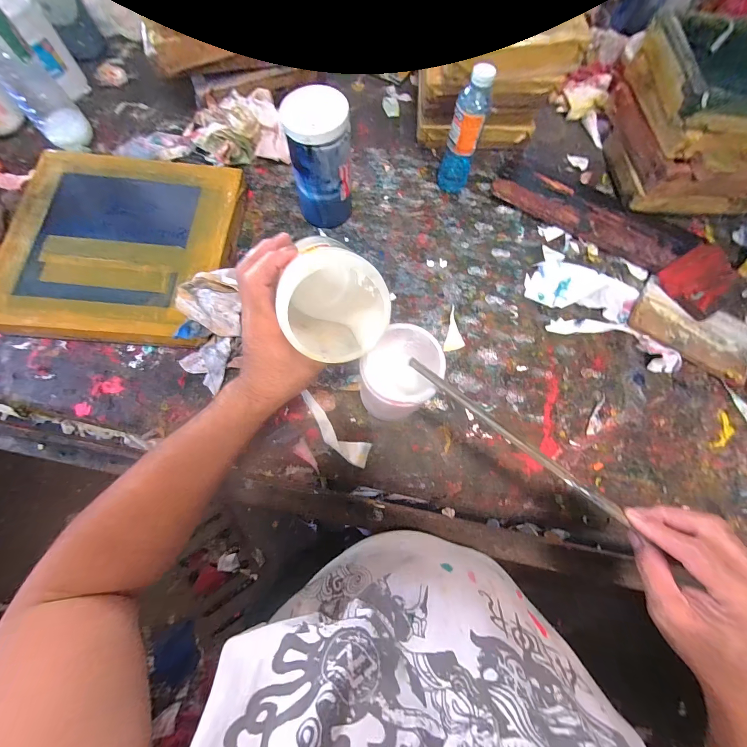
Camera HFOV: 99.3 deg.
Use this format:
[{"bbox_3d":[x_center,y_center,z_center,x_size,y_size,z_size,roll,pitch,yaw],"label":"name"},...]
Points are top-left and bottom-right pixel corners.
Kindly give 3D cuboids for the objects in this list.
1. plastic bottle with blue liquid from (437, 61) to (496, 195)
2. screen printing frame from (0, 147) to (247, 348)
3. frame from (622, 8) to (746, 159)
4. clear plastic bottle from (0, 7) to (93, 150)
[{"bbox_3d":[0.154,-0.403,0.541,0.058,0.181,0.062,20,73,4],"label":"plastic bottle with blue liquid"},{"bbox_3d":[-0.408,-0.214,0.521,0.360,0.048,0.340,6,71,0],"label":"screen printing frame"},{"bbox_3d":[0.601,-0.486,0.538,0.239,0.089,0.280,2,74,-1],"label":"frame"},{"bbox_3d":[-0.582,-0.503,0.504,0.075,0.245,0.067,-37,77,-12],"label":"clear plastic bottle"}]

